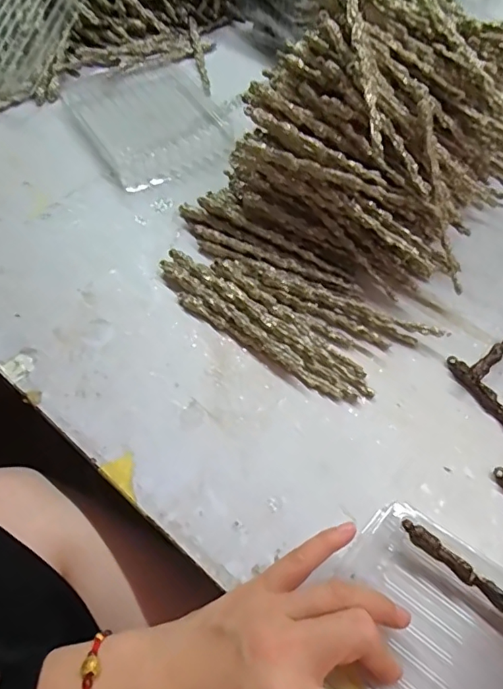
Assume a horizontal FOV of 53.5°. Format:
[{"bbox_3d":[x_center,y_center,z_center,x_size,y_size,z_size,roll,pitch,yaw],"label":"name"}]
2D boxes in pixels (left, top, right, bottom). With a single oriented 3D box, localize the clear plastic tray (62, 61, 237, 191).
[{"bbox_3d":[-0.112,-0.257,0.557,0.143,0.017,0.195,-26,62,-17],"label":"clear plastic tray"}]

